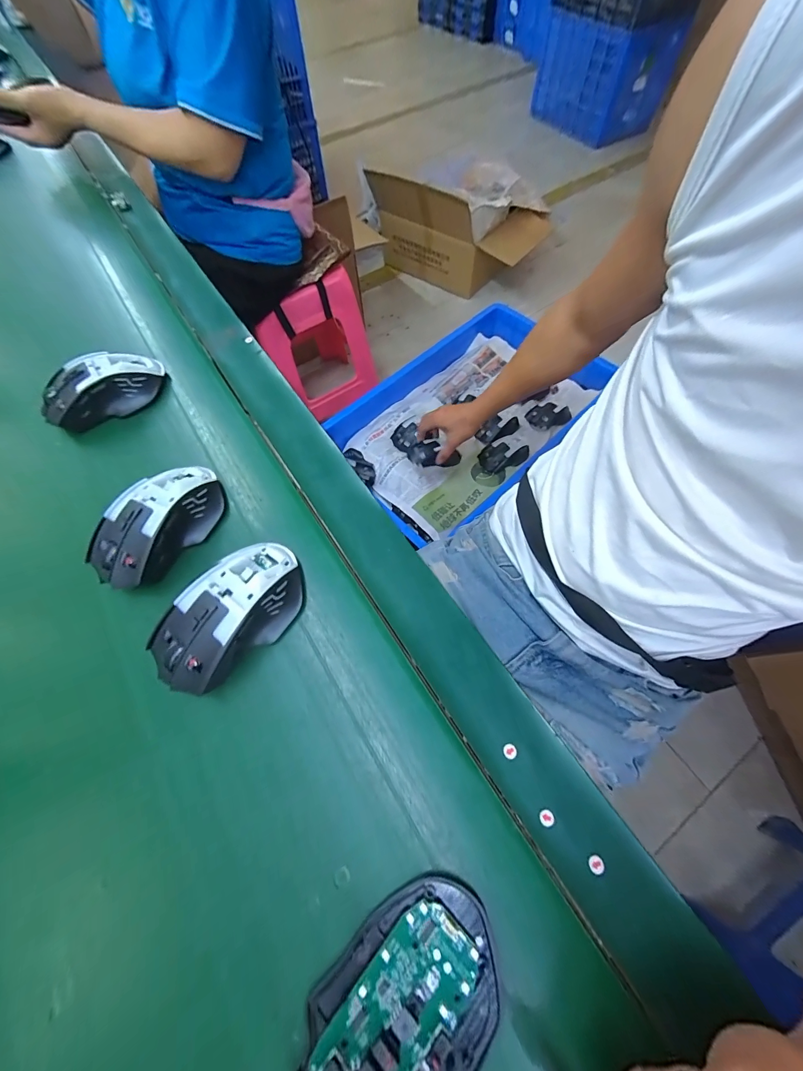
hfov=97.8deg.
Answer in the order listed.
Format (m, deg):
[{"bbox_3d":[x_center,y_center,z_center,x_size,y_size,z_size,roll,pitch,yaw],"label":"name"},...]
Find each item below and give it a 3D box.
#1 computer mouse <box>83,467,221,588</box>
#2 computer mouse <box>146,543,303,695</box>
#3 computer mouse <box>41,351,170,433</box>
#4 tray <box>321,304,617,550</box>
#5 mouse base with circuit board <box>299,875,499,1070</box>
[{"bbox_3d":[-0.199,-0.012,0.290,0.061,0.040,0.114,25,69,13],"label":"computer mouse"},{"bbox_3d":[-0.124,0.055,0.255,0.072,0.041,0.118,31,70,15],"label":"computer mouse"},{"bbox_3d":[-0.305,-0.152,0.359,0.113,0.036,0.063,-29,67,-10],"label":"computer mouse"},{"bbox_3d":[0.154,-0.286,0.799,0.653,0.095,0.397,-43,71,-16],"label":"tray"},{"bbox_3d":[-0.001,0.237,0.168,0.114,0.033,0.068,-38,69,-14],"label":"mouse base with circuit board"}]

